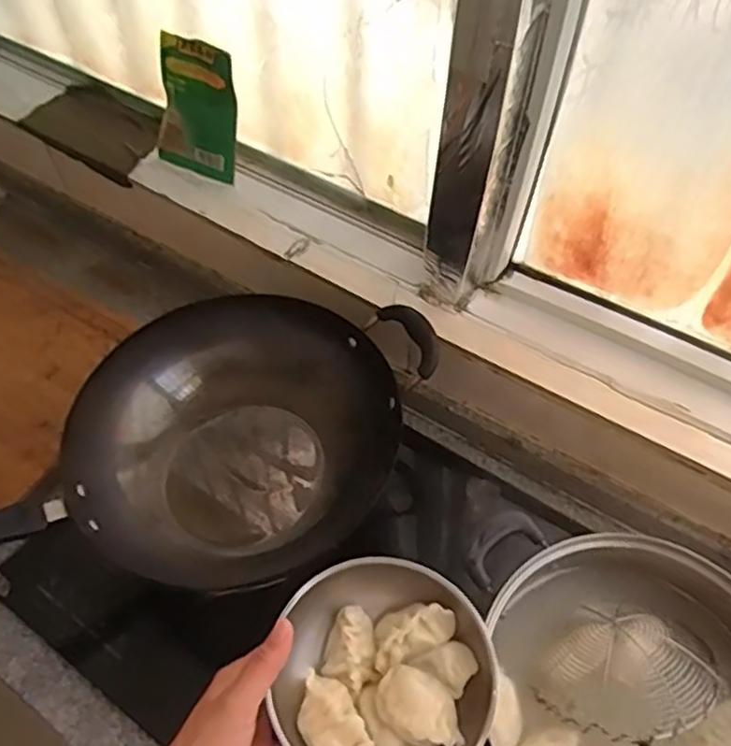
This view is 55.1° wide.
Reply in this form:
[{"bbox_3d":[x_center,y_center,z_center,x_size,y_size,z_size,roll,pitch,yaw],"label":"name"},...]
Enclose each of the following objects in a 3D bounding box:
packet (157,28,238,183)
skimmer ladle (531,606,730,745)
[{"bbox_3d":[-0.202,-0.317,0.846,0.110,0.157,0.015,29,42,18],"label":"packet"},{"bbox_3d":[0.199,0.294,0.450,0.134,0.040,0.316,1,32,2],"label":"skimmer ladle"}]

